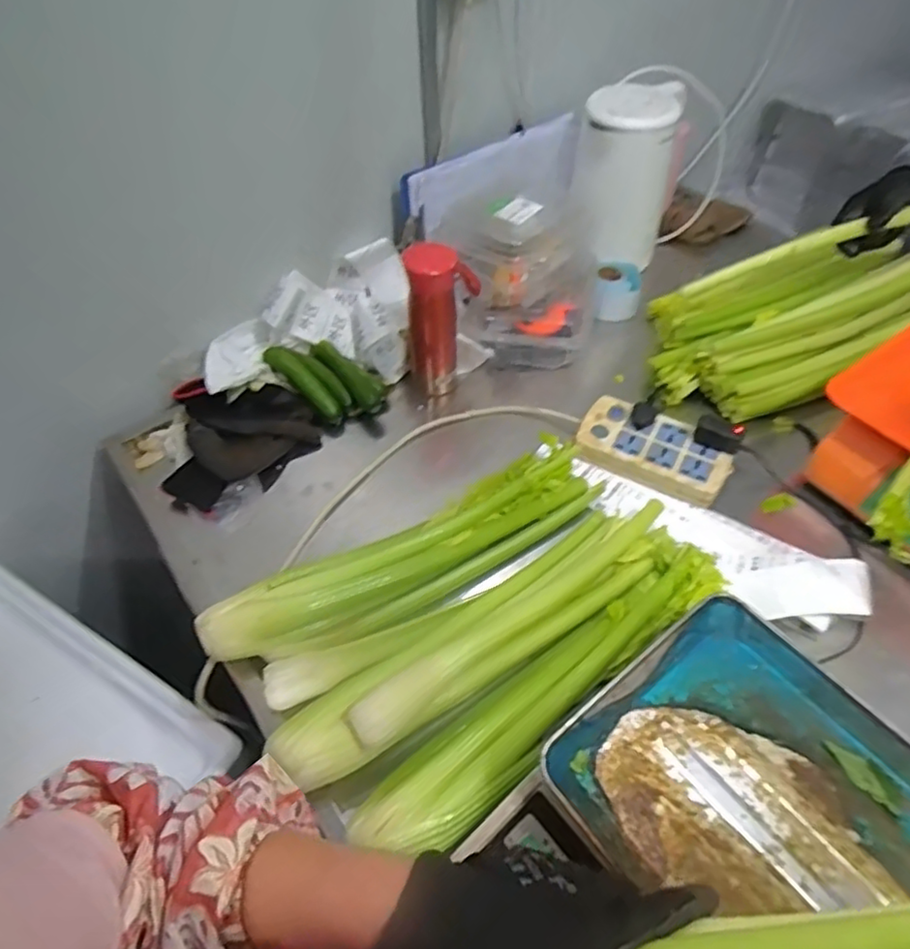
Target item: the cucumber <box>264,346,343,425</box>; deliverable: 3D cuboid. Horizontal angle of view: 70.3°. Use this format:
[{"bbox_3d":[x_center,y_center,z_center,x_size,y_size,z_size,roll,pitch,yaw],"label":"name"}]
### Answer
[{"bbox_3d":[-0.200,-0.120,0.856,0.135,0.025,0.030,46,62,2],"label":"cucumber"}]

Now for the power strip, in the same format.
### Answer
[{"bbox_3d":[0.248,-0.031,0.807,0.179,0.035,0.095,23,55,18],"label":"power strip"}]

